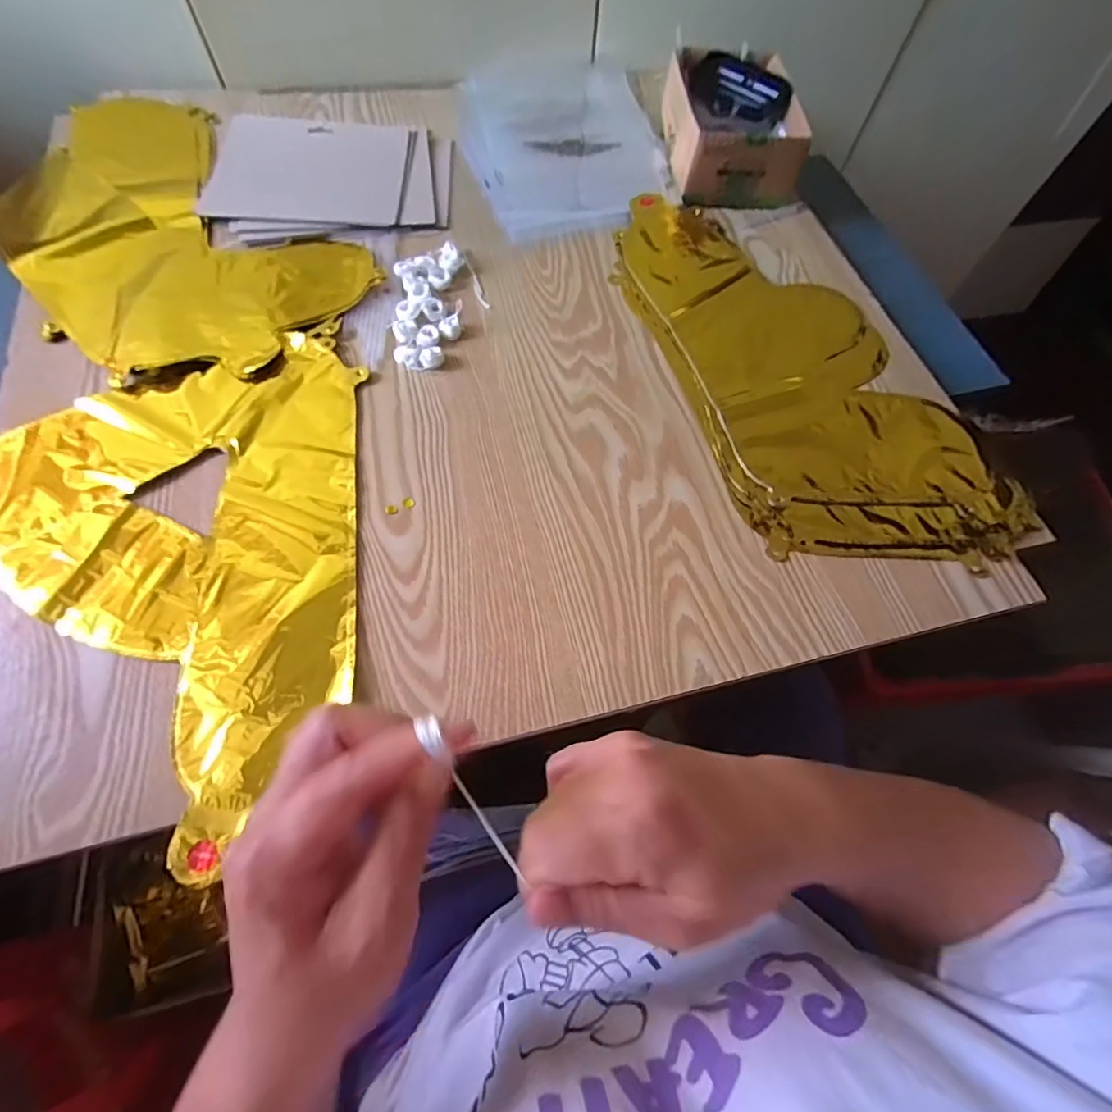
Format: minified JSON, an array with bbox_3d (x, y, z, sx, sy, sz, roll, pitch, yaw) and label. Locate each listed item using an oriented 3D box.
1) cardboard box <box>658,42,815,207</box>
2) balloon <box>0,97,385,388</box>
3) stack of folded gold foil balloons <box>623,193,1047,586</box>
[{"bbox_3d":[0.194,-0.481,0.590,0.131,0.064,0.192,-2,64,-4],"label":"cardboard box"},{"bbox_3d":[-0.382,-0.321,0.511,0.248,0.015,0.413,-39,72,-20],"label":"balloon"},{"bbox_3d":[0.205,-0.183,0.484,0.218,0.014,0.454,-18,66,-12],"label":"stack of folded gold foil balloons"}]

